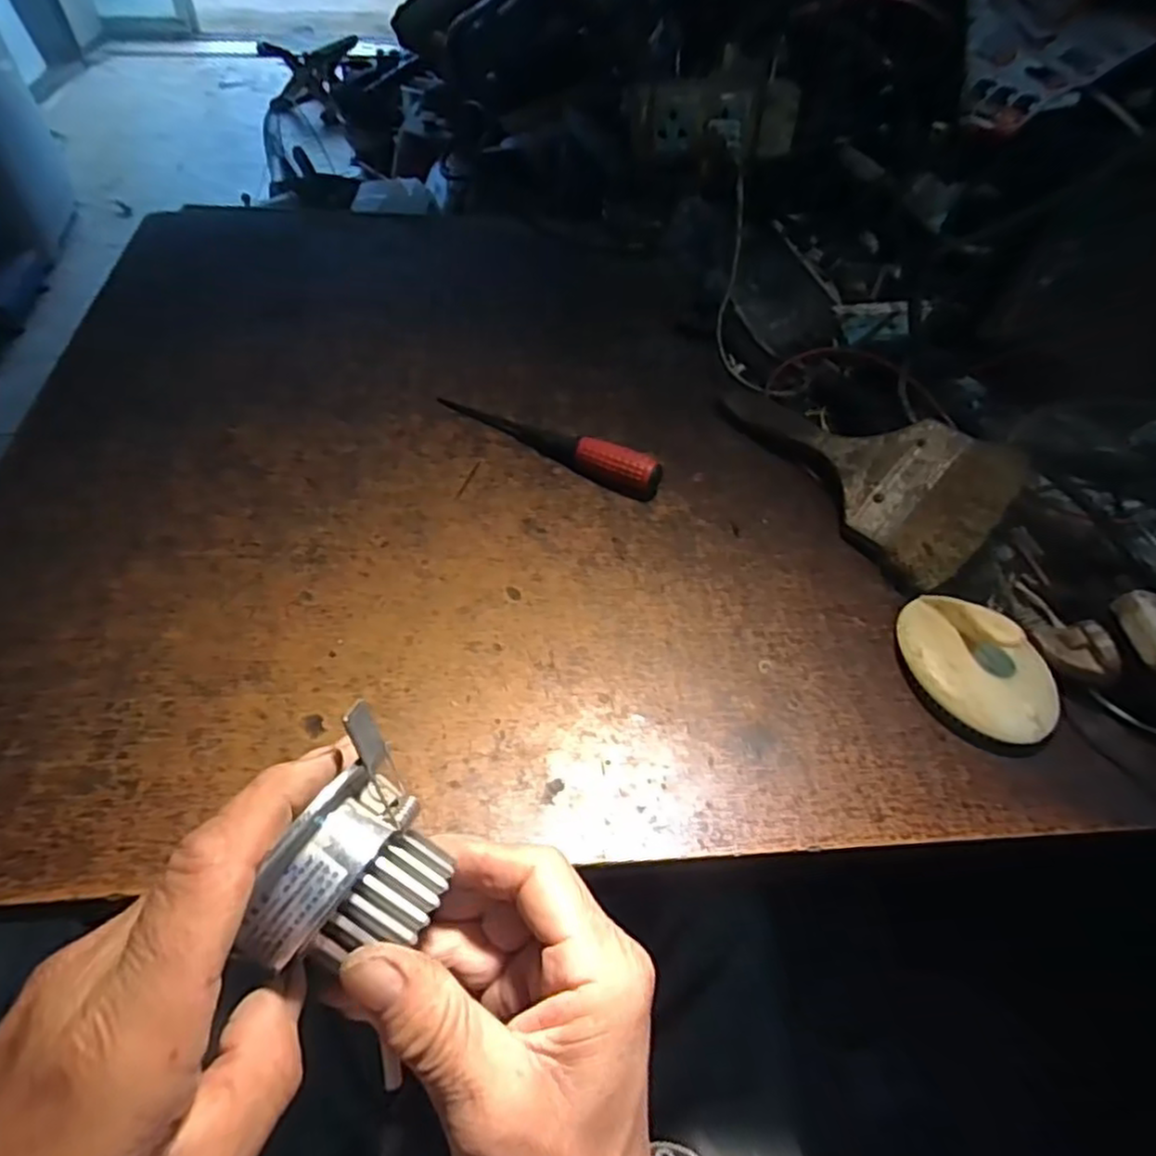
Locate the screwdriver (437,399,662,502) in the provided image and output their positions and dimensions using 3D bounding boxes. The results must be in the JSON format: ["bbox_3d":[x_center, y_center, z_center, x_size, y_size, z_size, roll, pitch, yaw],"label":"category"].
[{"bbox_3d":[-0.023,-0.094,0.478,0.167,0.022,0.019,24,54,15],"label":"screwdriver"}]

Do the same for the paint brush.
[{"bbox_3d":[0.196,-0.090,0.470,0.094,0.017,0.197,-38,52,7],"label":"paint brush"}]

